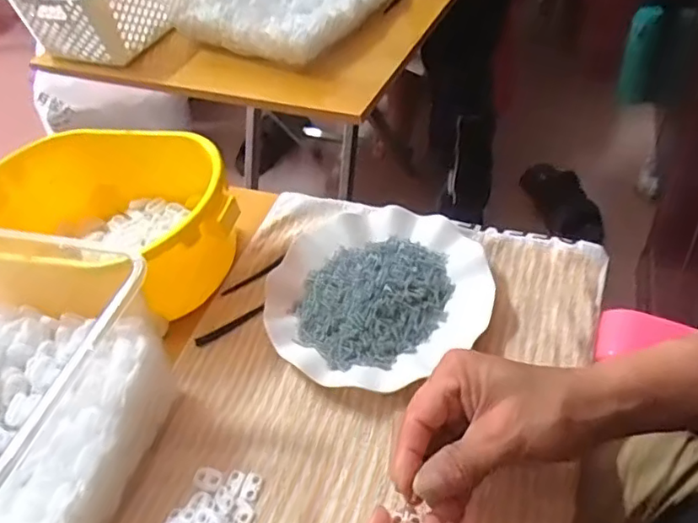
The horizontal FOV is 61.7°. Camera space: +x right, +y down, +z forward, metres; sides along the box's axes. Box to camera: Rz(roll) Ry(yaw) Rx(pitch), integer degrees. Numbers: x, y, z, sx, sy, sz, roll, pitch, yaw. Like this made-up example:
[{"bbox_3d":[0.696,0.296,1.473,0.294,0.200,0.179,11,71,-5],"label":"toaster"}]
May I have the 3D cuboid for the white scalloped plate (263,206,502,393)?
[{"bbox_3d":[0.021,0.024,0.488,0.180,0.030,0.168,-6,47,6],"label":"white scalloped plate"}]

